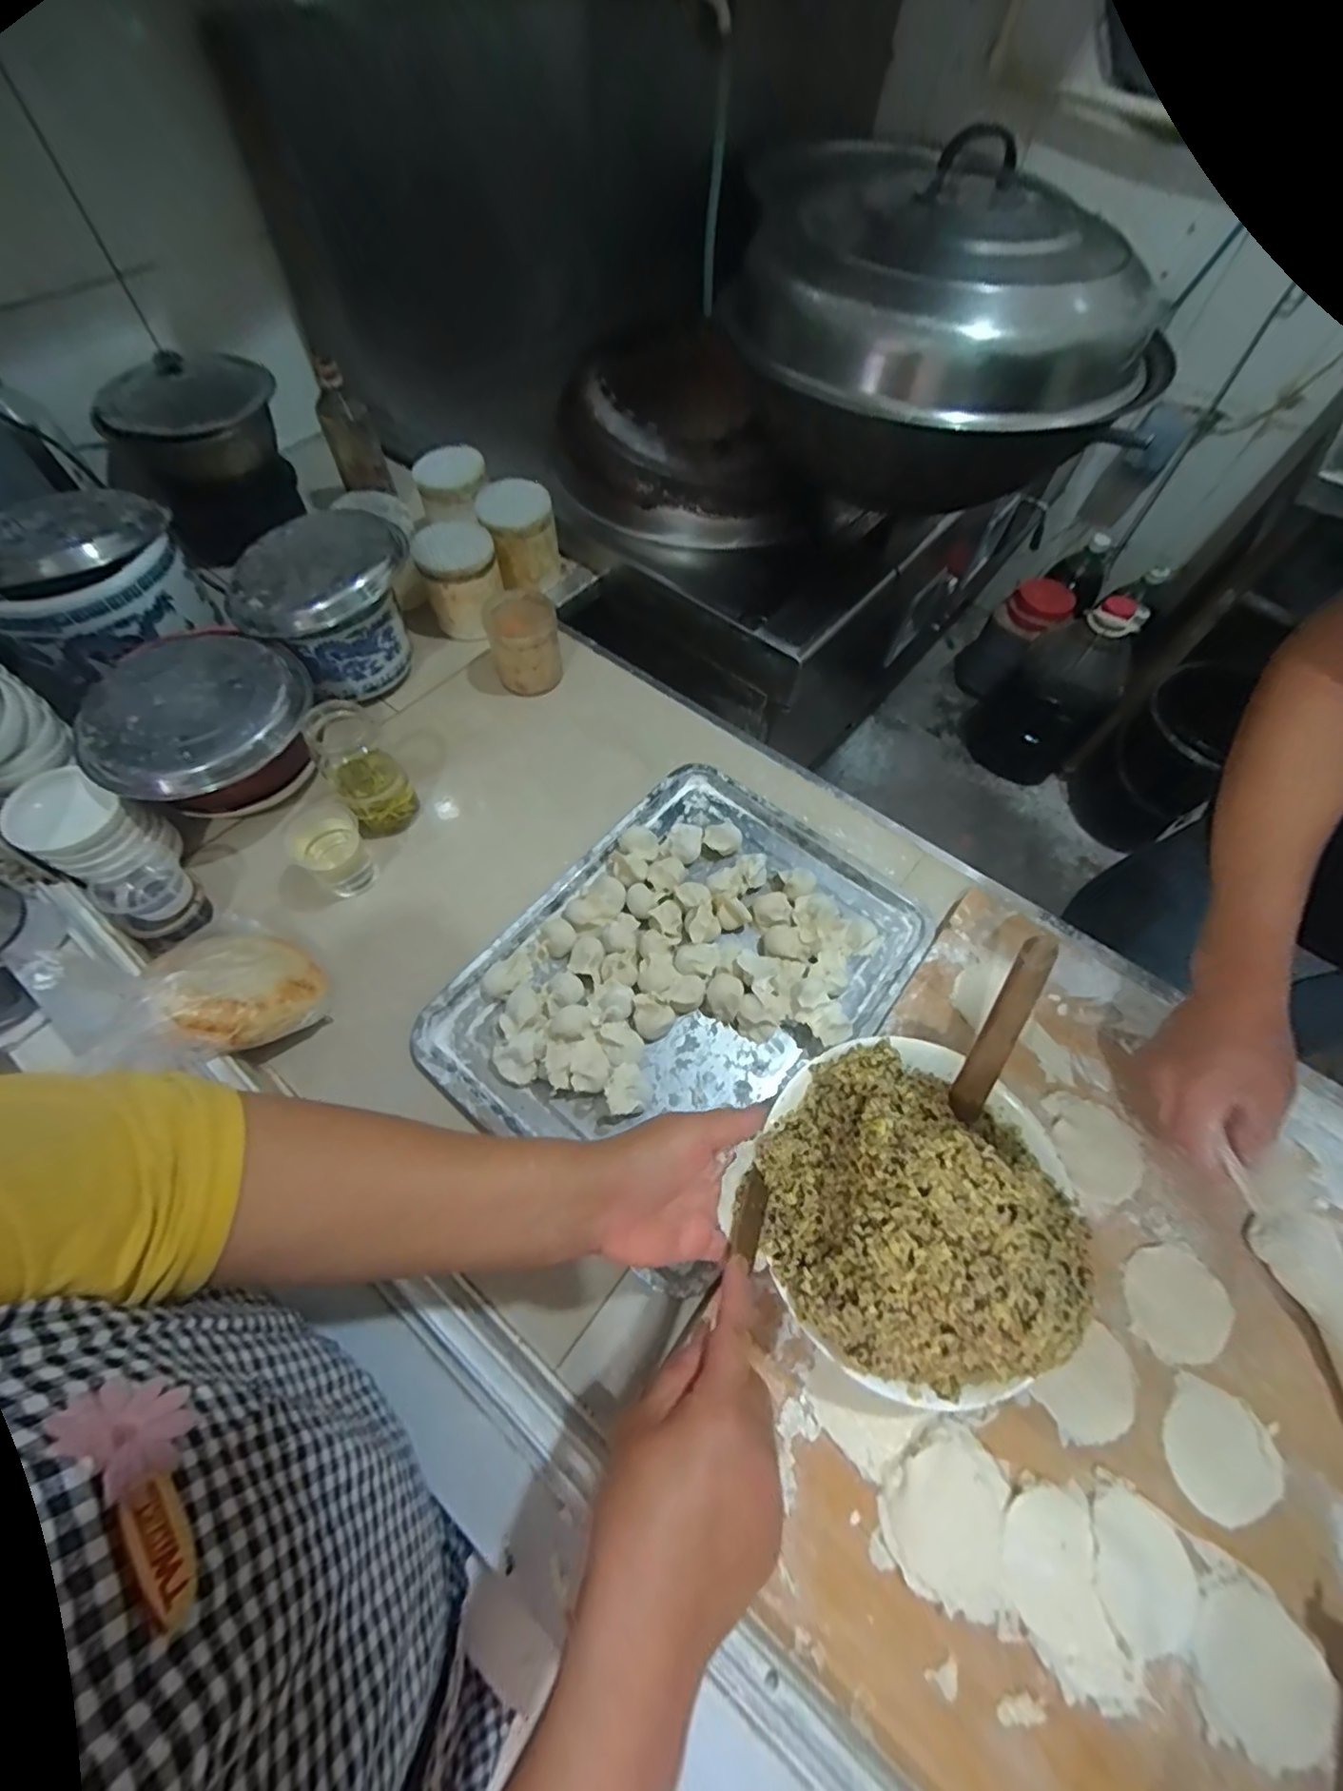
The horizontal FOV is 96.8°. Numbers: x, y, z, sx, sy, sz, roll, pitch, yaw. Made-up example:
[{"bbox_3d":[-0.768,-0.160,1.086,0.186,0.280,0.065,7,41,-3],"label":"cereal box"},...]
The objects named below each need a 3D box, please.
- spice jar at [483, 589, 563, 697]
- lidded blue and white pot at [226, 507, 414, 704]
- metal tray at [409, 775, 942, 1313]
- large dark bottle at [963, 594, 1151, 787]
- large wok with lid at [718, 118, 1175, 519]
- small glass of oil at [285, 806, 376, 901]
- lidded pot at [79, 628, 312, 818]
[{"bbox_3d":[-0.182,-0.312,0.745,0.083,0.092,0.089,1,62,-2],"label":"spice jar"},{"bbox_3d":[-0.384,-0.327,0.689,0.177,0.139,0.176,1,62,-2],"label":"lidded blue and white pot"},{"bbox_3d":[0.015,0.072,0.571,0.326,0.028,0.431,37,67,16],"label":"metal tray"},{"bbox_3d":[1.010,-0.545,1.580,0.275,0.460,0.226,33,65,16],"label":"large dark bottle"},{"bbox_3d":[0.328,-0.658,0.728,0.394,0.275,0.418,-35,69,-18],"label":"large wok with lid"},{"bbox_3d":[-0.338,-0.043,0.604,0.065,0.078,0.066,1,62,-2],"label":"small glass of oil"},{"bbox_3d":[-0.458,-0.170,0.607,0.187,0.107,0.214,-25,66,-14],"label":"lidded pot"}]

